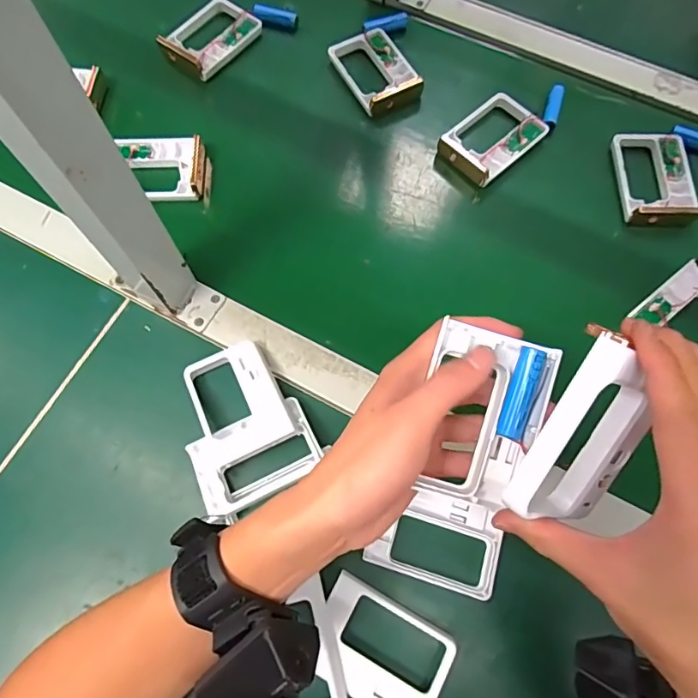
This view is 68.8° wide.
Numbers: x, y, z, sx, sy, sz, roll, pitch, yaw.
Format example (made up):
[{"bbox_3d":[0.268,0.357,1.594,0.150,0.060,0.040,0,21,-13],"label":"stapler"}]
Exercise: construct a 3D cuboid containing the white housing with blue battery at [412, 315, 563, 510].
[{"bbox_3d":[0.071,0.036,0.279,0.063,0.020,0.091,14,95,6],"label":"white housing with blue battery"}]

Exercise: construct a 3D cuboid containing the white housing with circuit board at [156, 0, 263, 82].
[{"bbox_3d":[-0.150,-0.341,0.553,0.069,0.025,0.100,36,75,12],"label":"white housing with circuit board"}]

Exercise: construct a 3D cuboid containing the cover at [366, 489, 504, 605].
[{"bbox_3d":[0.064,0.140,0.378,0.091,0.015,0.063,16,71,6],"label":"cover"}]

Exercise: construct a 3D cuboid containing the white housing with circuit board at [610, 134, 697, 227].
[{"bbox_3d":[0.295,-0.165,0.488,0.071,0.016,0.099,4,71,2],"label":"white housing with circuit board"}]

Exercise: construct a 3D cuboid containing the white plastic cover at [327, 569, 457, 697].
[{"bbox_3d":[0.021,0.207,0.352,0.092,0.020,0.064,28,73,10],"label":"white plastic cover"}]

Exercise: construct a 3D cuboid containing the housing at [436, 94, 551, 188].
[{"bbox_3d":[0.140,-0.210,0.506,0.098,0.020,0.069,-42,76,-13],"label":"housing"}]

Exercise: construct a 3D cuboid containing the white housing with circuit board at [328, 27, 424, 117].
[{"bbox_3d":[0.028,-0.294,0.536,0.067,0.027,0.101,-26,73,-9],"label":"white housing with circuit board"}]

